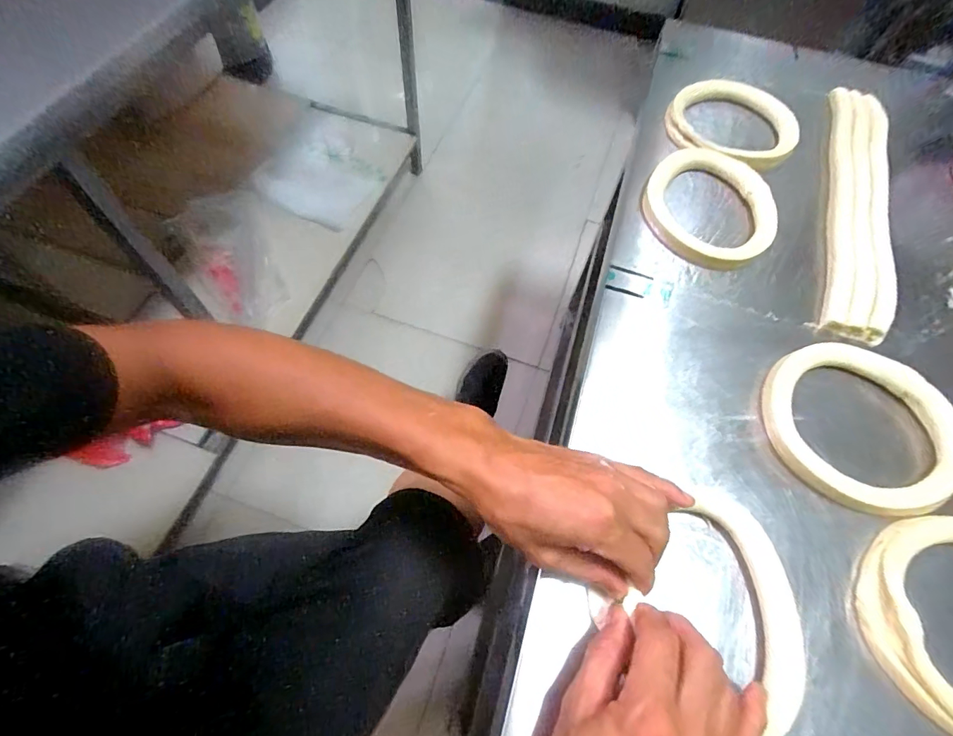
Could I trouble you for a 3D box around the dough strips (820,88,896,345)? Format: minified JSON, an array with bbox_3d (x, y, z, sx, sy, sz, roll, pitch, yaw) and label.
[{"bbox_3d":[0.427,-0.198,0.515,0.074,0.016,0.401,21,64,8],"label":"dough strips"}]

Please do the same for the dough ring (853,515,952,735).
[{"bbox_3d":[0.344,0.177,0.312,0.142,0.019,0.145,1,63,-3],"label":"dough ring"}]

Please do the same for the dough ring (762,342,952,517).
[{"bbox_3d":[0.322,0.047,0.383,0.153,0.017,0.141,1,63,-3],"label":"dough ring"}]

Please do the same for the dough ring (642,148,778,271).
[{"bbox_3d":[0.247,-0.173,0.489,0.133,0.020,0.146,22,64,8],"label":"dough ring"}]

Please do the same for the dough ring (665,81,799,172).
[{"bbox_3d":[0.307,-0.296,0.555,0.148,0.024,0.154,1,63,-3],"label":"dough ring"}]

